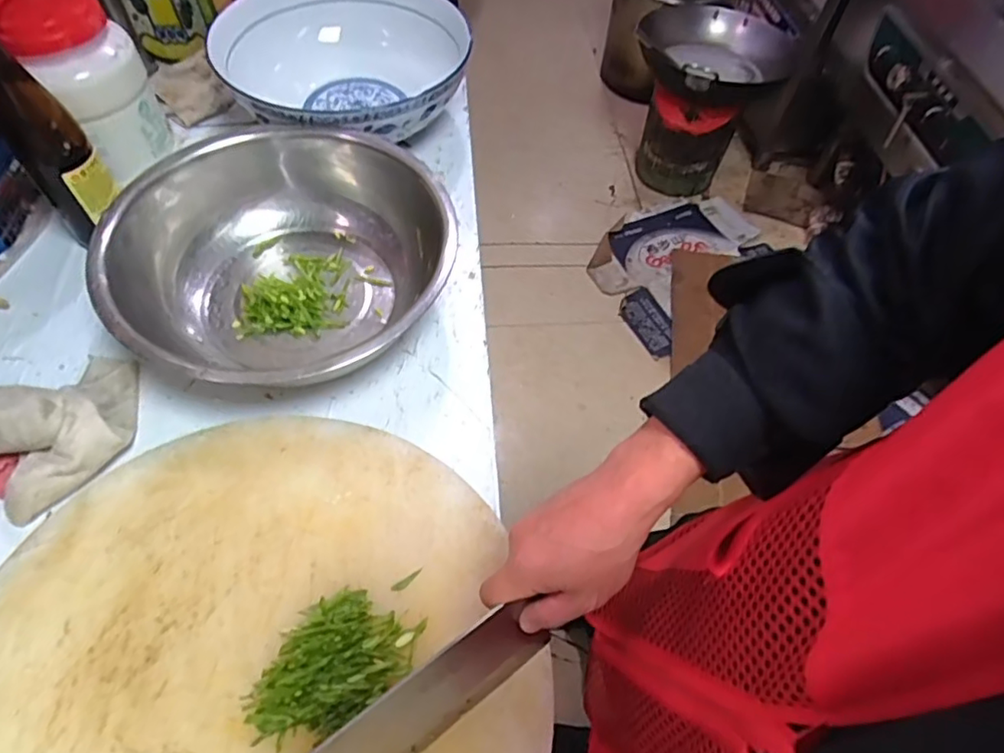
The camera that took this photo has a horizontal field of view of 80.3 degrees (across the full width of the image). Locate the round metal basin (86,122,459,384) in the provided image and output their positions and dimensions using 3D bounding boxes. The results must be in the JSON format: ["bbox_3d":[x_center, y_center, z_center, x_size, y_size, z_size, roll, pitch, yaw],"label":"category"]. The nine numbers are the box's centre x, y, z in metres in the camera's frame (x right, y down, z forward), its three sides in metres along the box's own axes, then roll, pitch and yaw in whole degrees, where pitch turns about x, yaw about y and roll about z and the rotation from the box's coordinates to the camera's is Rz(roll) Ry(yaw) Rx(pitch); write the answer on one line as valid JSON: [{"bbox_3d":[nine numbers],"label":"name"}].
[{"bbox_3d":[-0.231,-0.125,0.665,0.340,0.109,0.351,2,58,-3],"label":"round metal basin"}]

